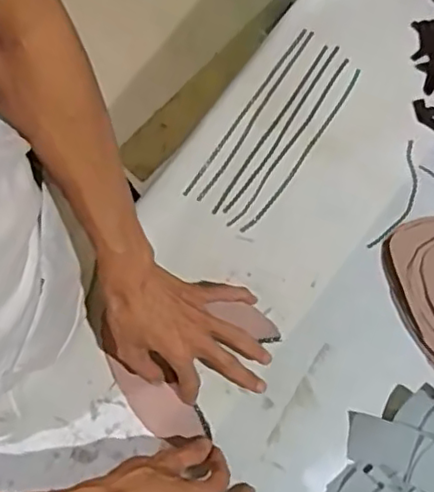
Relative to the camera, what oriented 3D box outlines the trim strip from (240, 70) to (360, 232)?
[{"bbox_3d":[0.098,-0.105,0.695,0.012,0.010,0.227,36,80,5],"label":"trim strip"}]

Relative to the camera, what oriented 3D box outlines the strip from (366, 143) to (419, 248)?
[{"bbox_3d":[0.204,-0.053,0.690,0.029,0.004,0.133,23,79,3],"label":"strip"}]

